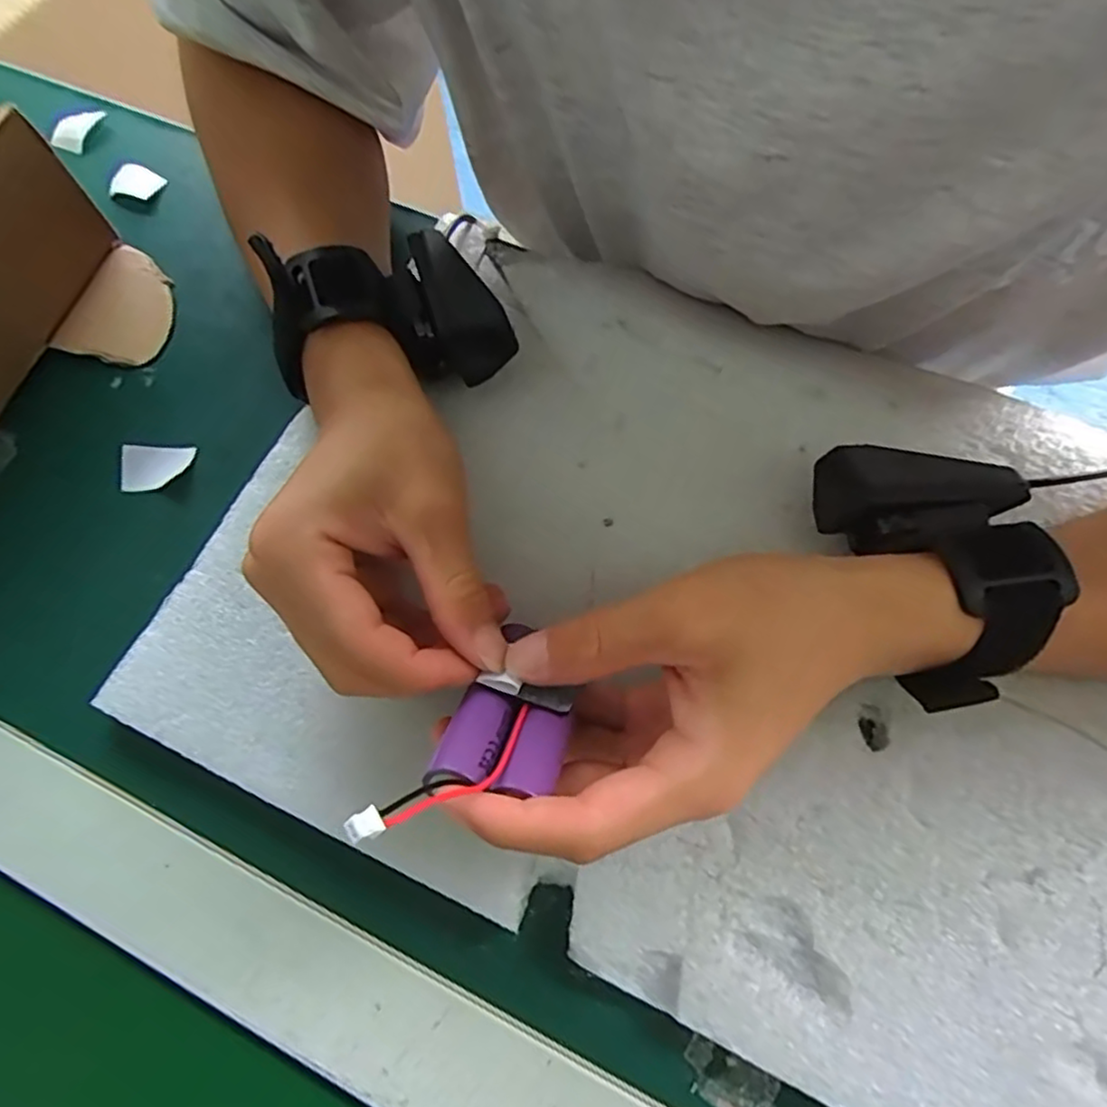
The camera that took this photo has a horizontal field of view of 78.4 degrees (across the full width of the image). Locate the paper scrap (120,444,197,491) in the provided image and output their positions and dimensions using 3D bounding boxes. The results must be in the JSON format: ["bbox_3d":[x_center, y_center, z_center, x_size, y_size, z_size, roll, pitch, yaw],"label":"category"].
[{"bbox_3d":[-0.175,-0.039,0.300,0.030,0.005,0.019,-3,79,-7],"label":"paper scrap"}]

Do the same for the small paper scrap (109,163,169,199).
[{"bbox_3d":[-0.226,-0.200,0.365,0.029,0.004,0.022,24,71,12],"label":"small paper scrap"}]

